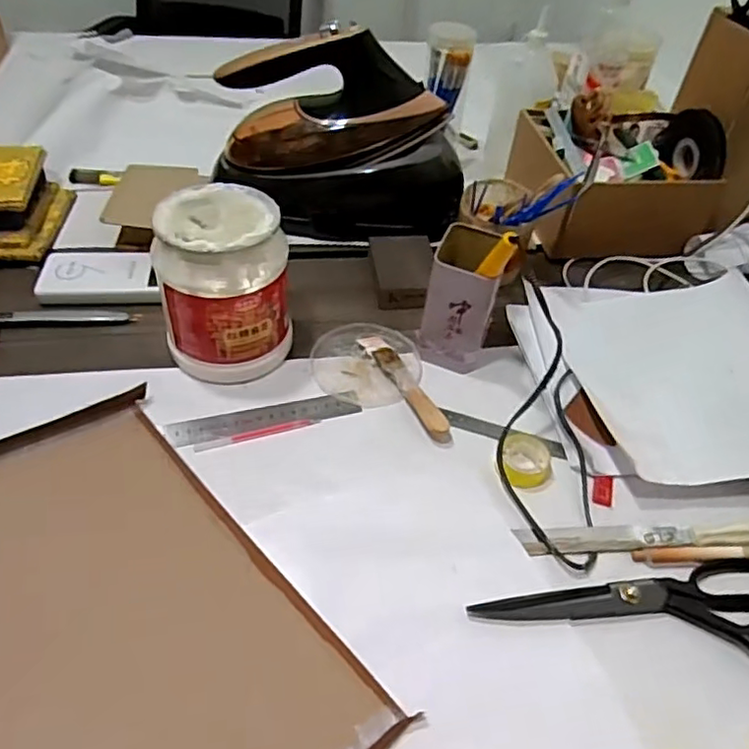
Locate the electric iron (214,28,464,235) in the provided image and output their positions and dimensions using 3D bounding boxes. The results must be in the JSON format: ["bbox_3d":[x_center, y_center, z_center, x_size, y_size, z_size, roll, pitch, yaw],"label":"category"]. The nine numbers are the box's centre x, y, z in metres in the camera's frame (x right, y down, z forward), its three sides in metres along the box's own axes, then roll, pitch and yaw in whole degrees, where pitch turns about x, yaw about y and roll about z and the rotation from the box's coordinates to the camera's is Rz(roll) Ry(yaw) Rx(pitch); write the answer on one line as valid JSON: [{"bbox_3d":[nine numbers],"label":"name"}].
[{"bbox_3d":[-0.039,-0.254,0.693,0.287,0.190,0.127,10,46,3],"label":"electric iron"}]

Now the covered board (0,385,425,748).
[{"bbox_3d":[-0.171,0.152,0.385,0.225,0.020,0.340,-23,54,-40],"label":"covered board"}]

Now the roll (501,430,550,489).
[{"bbox_3d":[0.125,0.072,0.512,0.041,0.016,0.048,26,49,17],"label":"roll"}]

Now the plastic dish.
[{"bbox_3d":[-0.006,-0.011,0.591,0.101,0.012,0.097,3,46,-4],"label":"plastic dish"}]

